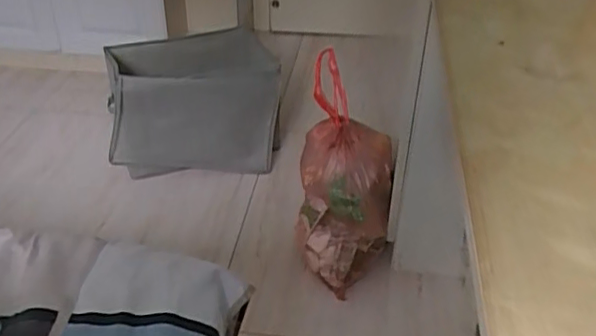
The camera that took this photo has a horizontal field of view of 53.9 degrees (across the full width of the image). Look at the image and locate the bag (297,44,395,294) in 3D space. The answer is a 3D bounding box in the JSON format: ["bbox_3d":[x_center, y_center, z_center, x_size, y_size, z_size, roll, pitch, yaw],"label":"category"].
[{"bbox_3d":[0.102,0.020,1.225,0.190,0.486,0.116,-2,7,-4],"label":"bag"}]

